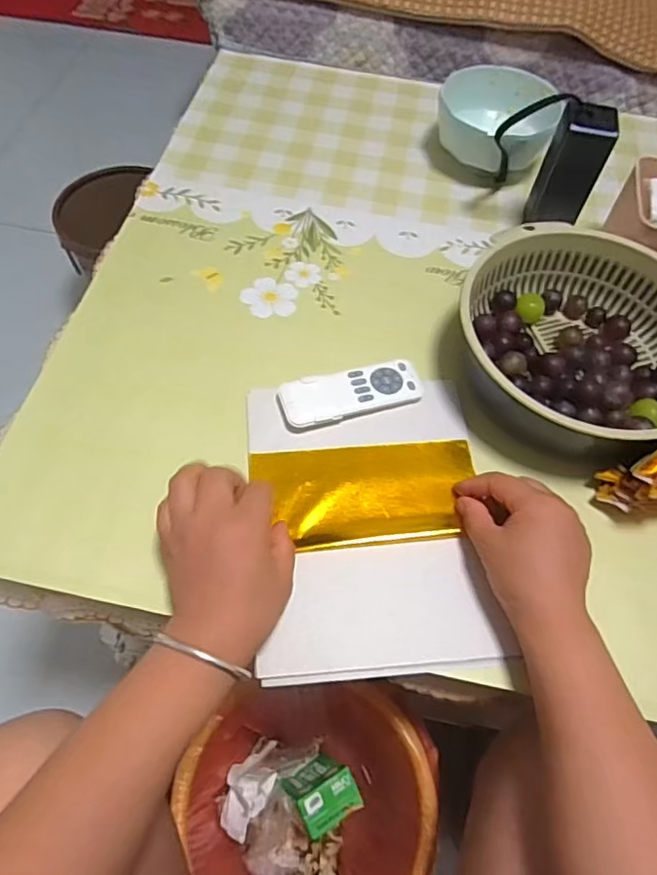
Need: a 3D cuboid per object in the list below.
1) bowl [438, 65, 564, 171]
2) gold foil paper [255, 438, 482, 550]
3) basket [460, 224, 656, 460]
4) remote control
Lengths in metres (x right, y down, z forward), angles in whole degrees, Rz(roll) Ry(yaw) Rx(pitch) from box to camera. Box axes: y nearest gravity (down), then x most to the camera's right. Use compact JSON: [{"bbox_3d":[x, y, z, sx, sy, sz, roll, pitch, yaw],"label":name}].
[{"bbox_3d":[0.198,-0.369,0.683,0.139,0.070,0.134,1,60,-2],"label":"bowl"},{"bbox_3d":[0.033,0.045,0.468,0.180,0.012,0.088,-5,61,-6],"label":"gold foil paper"},{"bbox_3d":[0.230,-0.088,0.517,0.214,0.082,0.197,1,60,-2],"label":"basket"},{"bbox_3d":[0.021,-0.040,0.506,0.127,0.010,0.046,-12,62,-10],"label":"remote control"}]

